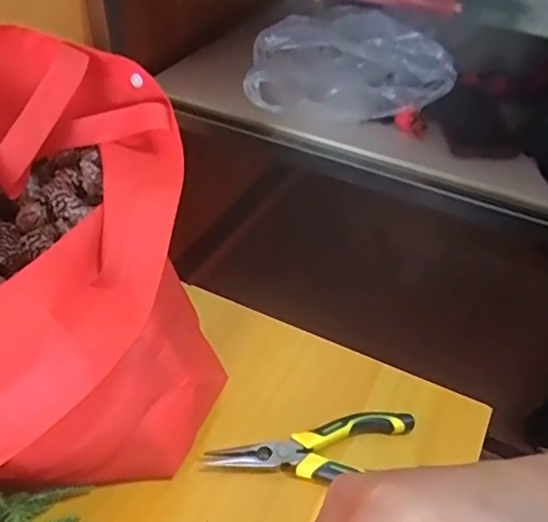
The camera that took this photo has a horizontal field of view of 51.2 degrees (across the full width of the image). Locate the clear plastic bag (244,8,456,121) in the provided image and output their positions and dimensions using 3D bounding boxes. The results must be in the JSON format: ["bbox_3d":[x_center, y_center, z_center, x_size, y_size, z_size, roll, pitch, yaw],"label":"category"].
[{"bbox_3d":[0.088,-0.224,0.663,0.219,0.096,0.083,11,43,9],"label":"clear plastic bag"}]

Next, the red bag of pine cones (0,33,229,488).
[{"bbox_3d":[-0.201,-0.002,0.412,0.292,0.196,0.334,-12,44,-15],"label":"red bag of pine cones"}]

